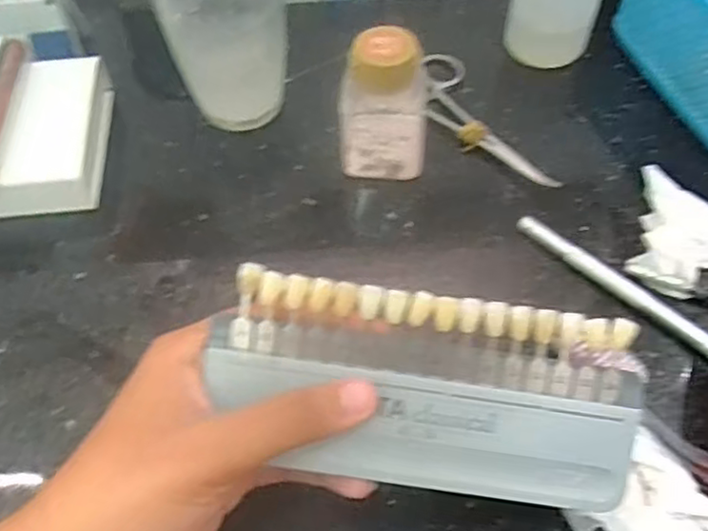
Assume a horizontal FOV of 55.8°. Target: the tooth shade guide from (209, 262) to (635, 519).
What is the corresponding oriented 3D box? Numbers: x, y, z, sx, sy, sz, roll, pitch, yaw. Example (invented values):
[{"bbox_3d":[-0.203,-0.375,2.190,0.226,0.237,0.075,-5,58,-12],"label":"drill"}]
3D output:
[{"bbox_3d":[0.025,0.043,0.232,0.142,0.018,0.067,9,94,1],"label":"tooth shade guide"}]

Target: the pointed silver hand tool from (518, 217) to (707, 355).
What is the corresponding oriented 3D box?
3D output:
[{"bbox_3d":[0.132,0.019,0.300,0.137,0.009,0.007,38,66,25],"label":"pointed silver hand tool"}]

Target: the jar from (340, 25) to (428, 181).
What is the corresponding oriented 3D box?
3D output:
[{"bbox_3d":[0.015,-0.076,0.330,0.040,0.073,0.033,4,53,8],"label":"jar"}]

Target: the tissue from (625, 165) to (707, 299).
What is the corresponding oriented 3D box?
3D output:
[{"bbox_3d":[0.160,-0.013,0.318,0.050,0.012,0.062,15,58,13],"label":"tissue"}]

